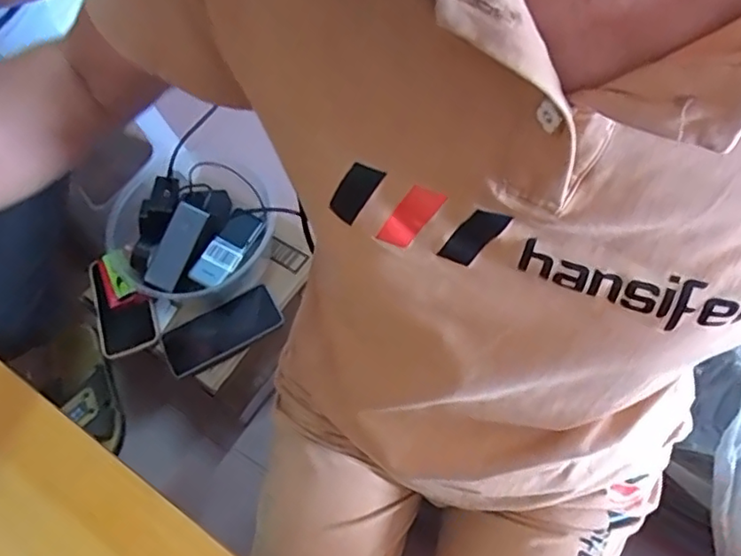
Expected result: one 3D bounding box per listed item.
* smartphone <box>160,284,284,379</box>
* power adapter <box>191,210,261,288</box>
[{"bbox_3d":[-0.208,0.072,0.817,0.161,0.016,0.080,-27,62,-12],"label":"smartphone"},{"bbox_3d":[-0.204,-0.041,0.838,0.049,0.030,0.123,39,70,-11],"label":"power adapter"}]

